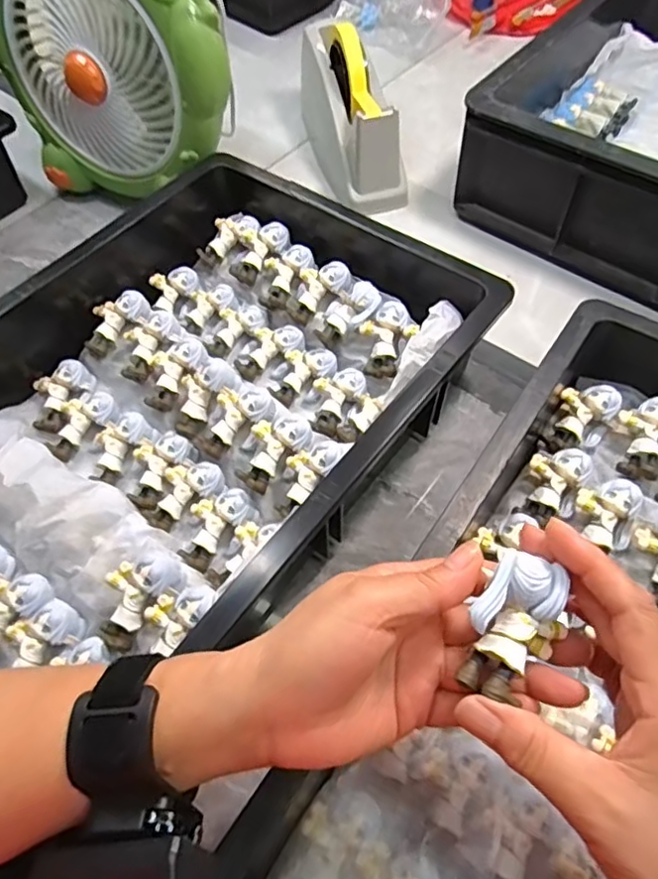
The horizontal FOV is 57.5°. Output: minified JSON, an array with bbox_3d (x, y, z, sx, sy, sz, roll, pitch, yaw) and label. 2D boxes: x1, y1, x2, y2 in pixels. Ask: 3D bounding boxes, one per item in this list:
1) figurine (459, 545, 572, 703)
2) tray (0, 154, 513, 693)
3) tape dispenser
[{"bbox_3d":[0.075,0.077,0.243,0.035,0.029,0.055,31,64,20],"label":"figurine"},{"bbox_3d":[-0.128,-0.031,0.454,0.350,0.089,0.451,33,65,21],"label":"tray"},{"bbox_3d":[0.019,-0.357,0.642,0.058,0.116,0.195,-17,58,-8],"label":"tape dispenser"}]

